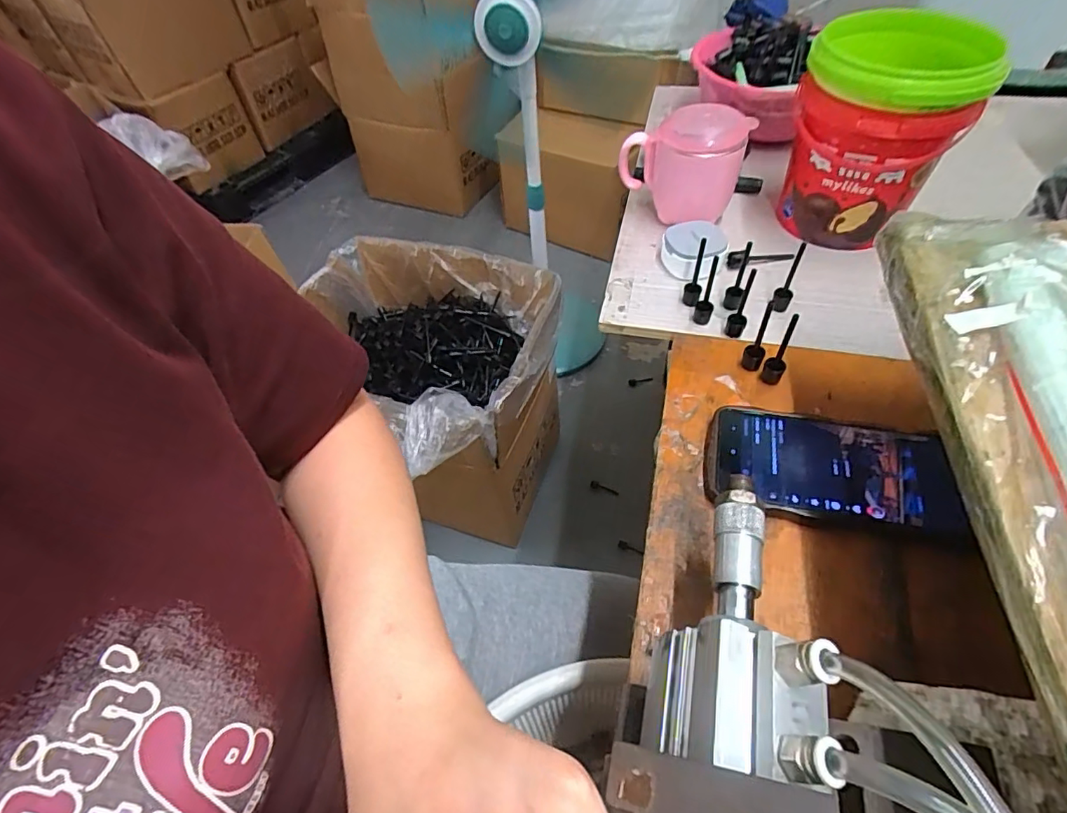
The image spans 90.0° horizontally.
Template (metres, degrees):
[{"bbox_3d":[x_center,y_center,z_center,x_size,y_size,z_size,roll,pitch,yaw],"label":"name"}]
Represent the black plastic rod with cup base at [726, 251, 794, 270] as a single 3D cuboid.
[{"bbox_3d":[0.209,-0.139,0.490,0.062,0.017,0.011,-12,52,-4],"label":"black plastic rod with cup base"}]

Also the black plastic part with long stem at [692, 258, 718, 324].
[{"bbox_3d":[0.141,-0.094,0.430,0.015,0.063,0.015,14,55,16],"label":"black plastic part with long stem"}]

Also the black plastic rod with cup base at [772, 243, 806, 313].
[{"bbox_3d":[0.209,-0.105,0.436,0.013,0.058,0.018,23,57,22],"label":"black plastic rod with cup base"}]

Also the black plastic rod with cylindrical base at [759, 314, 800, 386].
[{"bbox_3d":[0.176,-0.041,0.377,0.015,0.056,0.018,10,54,13],"label":"black plastic rod with cylindrical base"}]

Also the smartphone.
[{"bbox_3d":[0.188,0.039,0.346,0.144,0.017,0.074,11,54,14],"label":"smartphone"}]

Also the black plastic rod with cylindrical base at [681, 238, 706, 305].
[{"bbox_3d":[0.135,-0.111,0.445,0.014,0.059,0.013,10,54,13],"label":"black plastic rod with cylindrical base"}]

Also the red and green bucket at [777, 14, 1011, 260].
[{"bbox_3d":[0.291,-0.229,0.464,0.124,0.149,0.116,23,57,22],"label":"red and green bucket"}]

